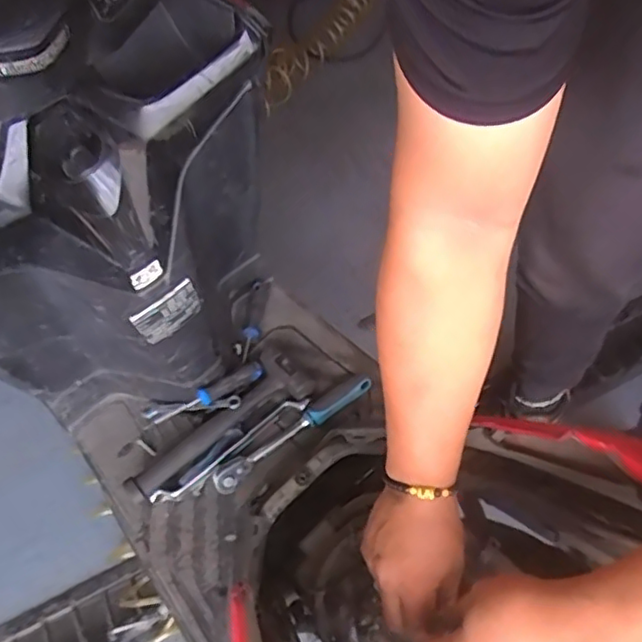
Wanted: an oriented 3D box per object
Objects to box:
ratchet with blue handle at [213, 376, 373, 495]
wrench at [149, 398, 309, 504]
[{"bbox_3d":[-0.038,0.143,0.830,0.241,0.024,0.034,-34,67,-14],"label":"ratchet with blue handle"},{"bbox_3d":[-0.120,0.169,0.834,0.237,0.022,0.025,-32,67,-14],"label":"wrench"}]

